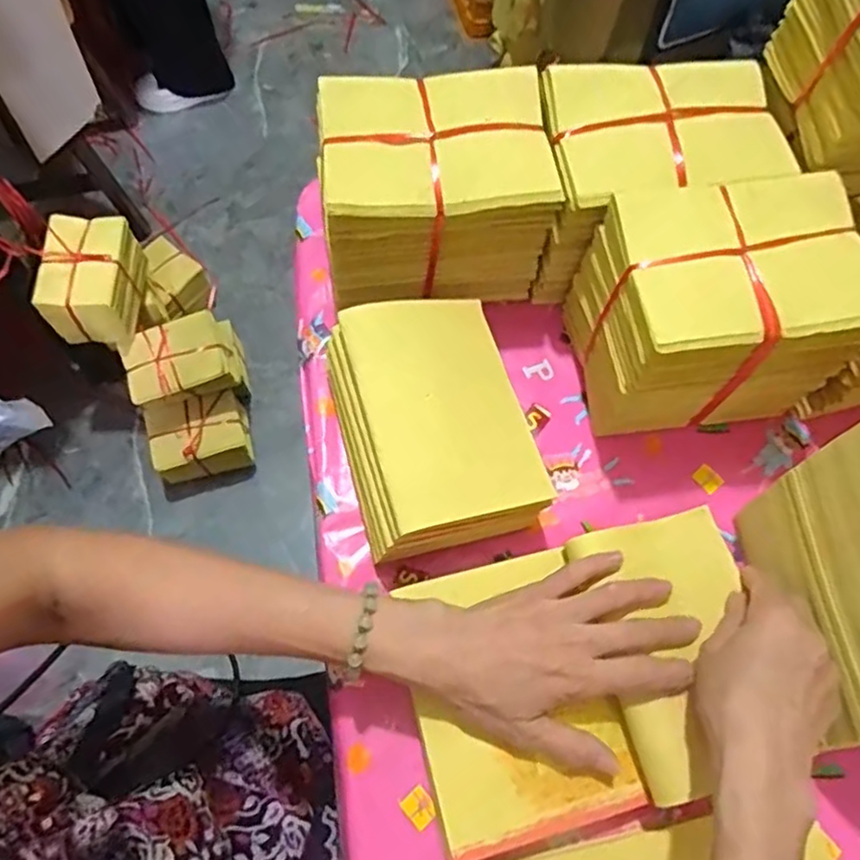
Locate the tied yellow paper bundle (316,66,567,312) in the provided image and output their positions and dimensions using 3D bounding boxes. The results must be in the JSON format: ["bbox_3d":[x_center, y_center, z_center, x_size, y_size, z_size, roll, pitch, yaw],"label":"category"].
[{"bbox_3d":[0.006,-0.177,0.496,0.162,0.117,0.120,-3,68,-4],"label":"tied yellow paper bundle"}]

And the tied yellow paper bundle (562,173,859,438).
[{"bbox_3d":[0.202,-0.083,0.479,0.165,0.148,0.121,-6,69,-5],"label":"tied yellow paper bundle"}]

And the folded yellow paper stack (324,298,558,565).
[{"bbox_3d":[0.000,-0.002,0.469,0.121,0.091,0.164,-15,70,-9],"label":"folded yellow paper stack"}]

